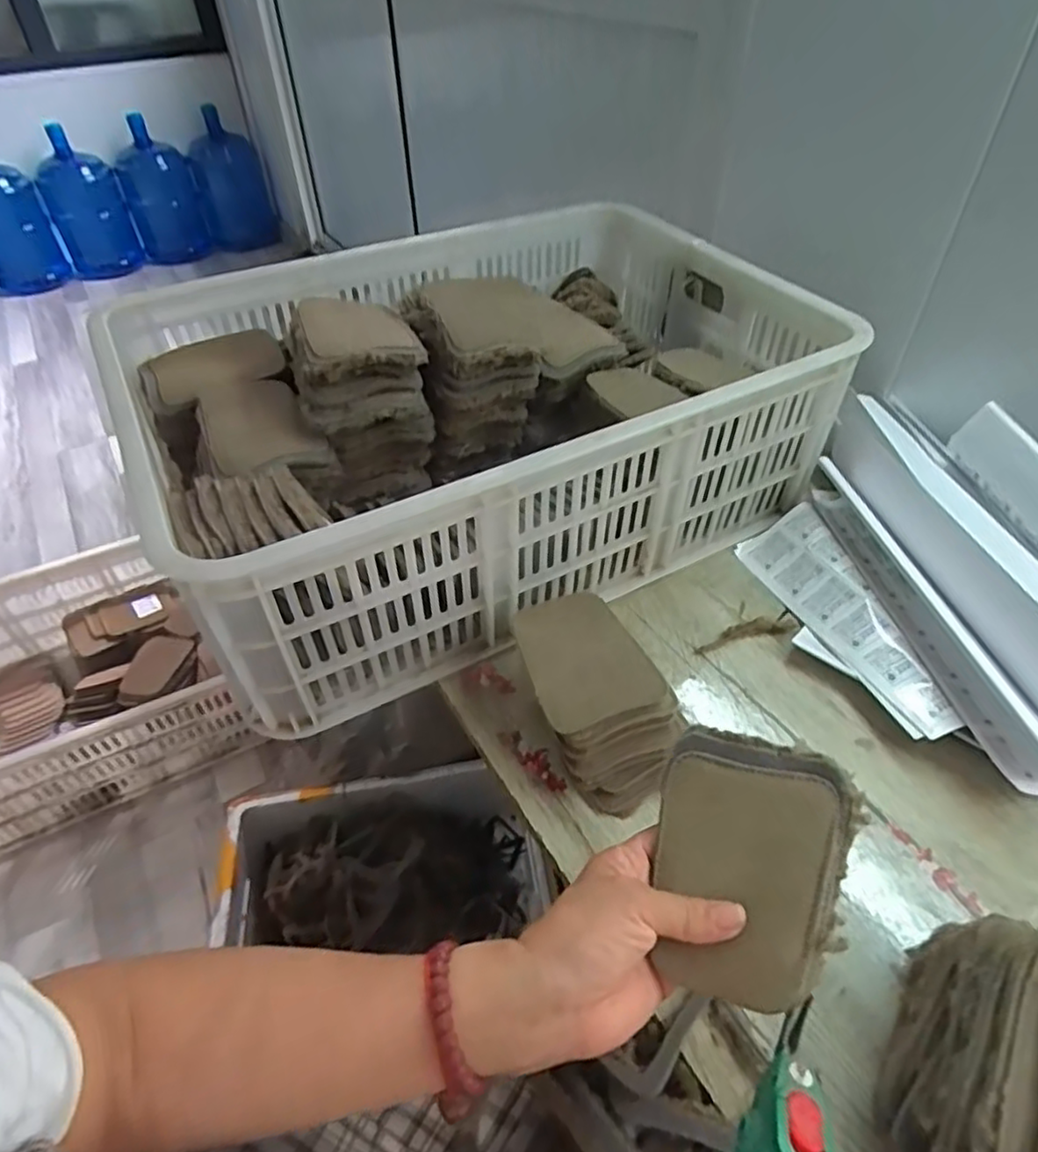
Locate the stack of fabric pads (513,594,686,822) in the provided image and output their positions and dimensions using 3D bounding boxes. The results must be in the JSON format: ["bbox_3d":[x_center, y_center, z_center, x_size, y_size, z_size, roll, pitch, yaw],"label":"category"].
[{"bbox_3d":[0.054,0.091,0.506,0.094,0.087,0.150,-20,48,-18],"label":"stack of fabric pads"}]

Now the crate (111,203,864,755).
[{"bbox_3d":[-0.030,-0.166,0.676,0.599,0.199,0.442,-22,48,-19],"label":"crate"}]

